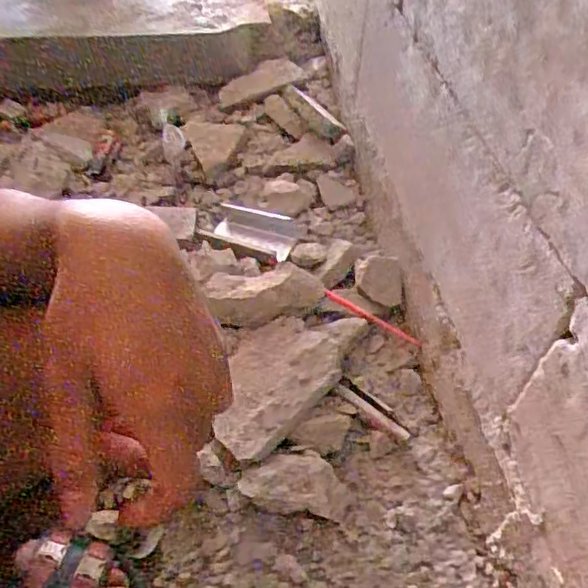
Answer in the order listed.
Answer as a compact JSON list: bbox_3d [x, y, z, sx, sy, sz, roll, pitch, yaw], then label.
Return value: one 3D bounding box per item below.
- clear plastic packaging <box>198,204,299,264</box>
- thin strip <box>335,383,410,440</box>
[{"bbox_3d":[-0.070,-0.099,0.936,0.154,0.045,0.084,24,50,17],"label":"clear plastic packaging"},{"bbox_3d":[0.101,0.150,0.744,0.110,0.006,0.016,36,53,8],"label":"thin strip"}]

